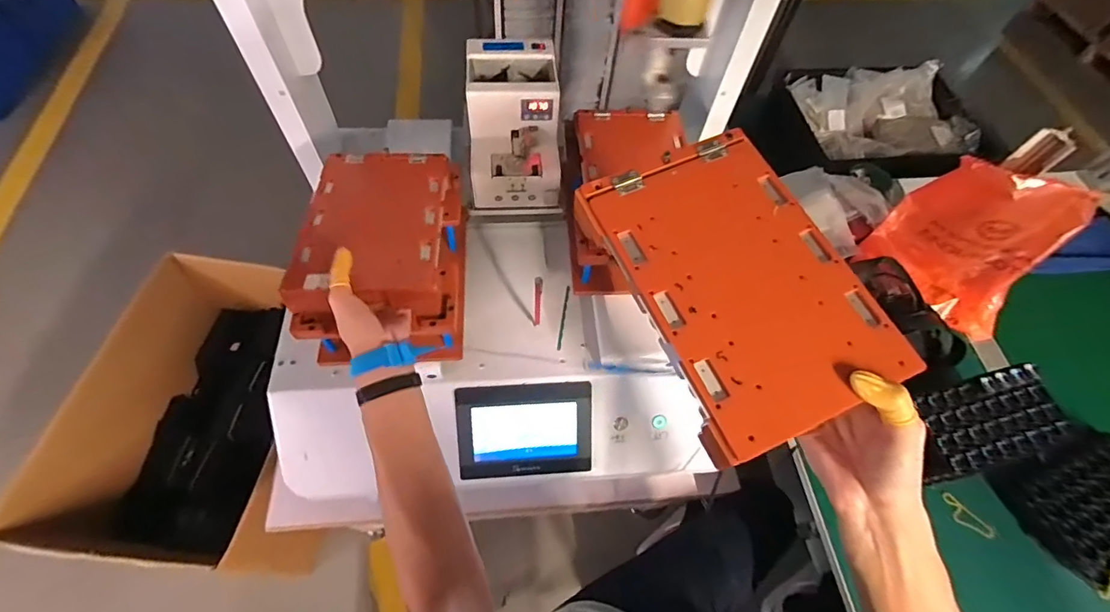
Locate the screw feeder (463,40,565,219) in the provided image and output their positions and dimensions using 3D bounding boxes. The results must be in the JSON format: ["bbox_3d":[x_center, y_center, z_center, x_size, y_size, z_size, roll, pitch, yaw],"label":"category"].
[{"bbox_3d":[-0.060,-0.267,0.729,0.135,0.161,0.197,-1,61,-5],"label":"screw feeder"}]

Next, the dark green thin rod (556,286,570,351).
[{"bbox_3d":[0.013,0.018,0.767,0.009,0.009,0.111,9,60,1],"label":"dark green thin rod"}]

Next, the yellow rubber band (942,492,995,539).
[{"bbox_3d":[0.521,0.267,0.606,0.070,0.009,0.025,41,66,18],"label":"yellow rubber band"}]

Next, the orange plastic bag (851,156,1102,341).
[{"bbox_3d":[0.617,-0.086,0.708,0.228,0.213,0.097,42,66,18],"label":"orange plastic bag"}]

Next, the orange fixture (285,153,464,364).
[{"bbox_3d":[-0.219,-0.076,0.640,0.187,0.144,0.257,1,61,-4],"label":"orange fixture"}]

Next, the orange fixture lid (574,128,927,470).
[{"bbox_3d":[0.143,-0.026,0.381,0.168,0.031,0.244,-20,64,-15],"label":"orange fixture lid"}]

